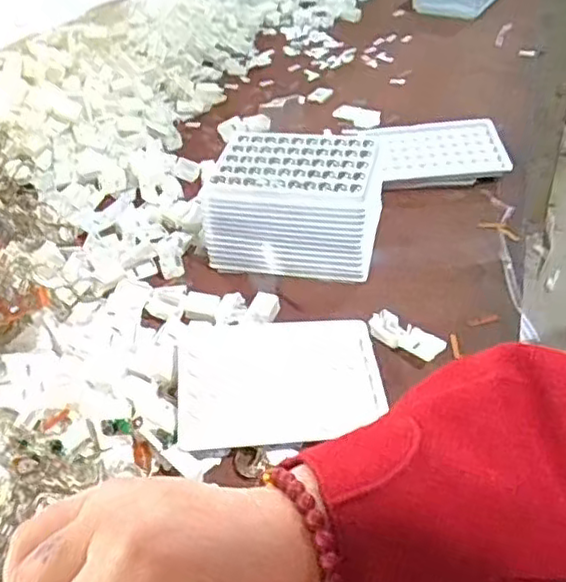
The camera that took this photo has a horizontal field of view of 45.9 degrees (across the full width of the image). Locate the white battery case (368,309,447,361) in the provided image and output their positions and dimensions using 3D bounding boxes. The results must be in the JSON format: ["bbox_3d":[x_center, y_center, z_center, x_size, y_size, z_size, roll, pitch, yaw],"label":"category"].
[{"bbox_3d":[0.086,0.031,0.463,0.056,0.017,0.018,28,53,32],"label":"white battery case"}]

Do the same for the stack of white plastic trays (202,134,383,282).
[{"bbox_3d":[0.012,-0.068,0.534,0.137,0.070,0.091,4,43,12],"label":"stack of white plastic trays"}]

